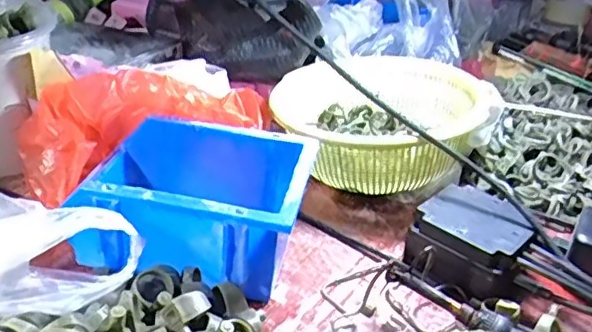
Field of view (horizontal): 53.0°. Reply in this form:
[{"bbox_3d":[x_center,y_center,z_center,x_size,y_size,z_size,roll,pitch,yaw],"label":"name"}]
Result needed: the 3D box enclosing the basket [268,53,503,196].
[{"bbox_3d":[0.093,-0.048,0.575,0.170,0.083,0.209,18,33,19],"label":"basket"}]

